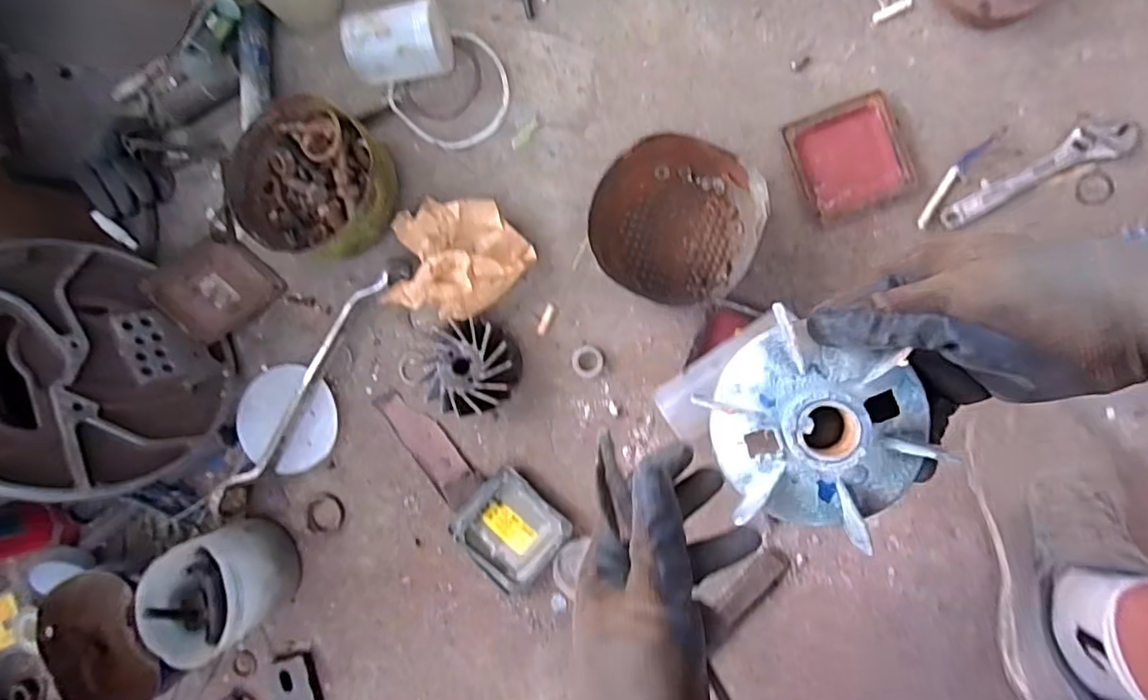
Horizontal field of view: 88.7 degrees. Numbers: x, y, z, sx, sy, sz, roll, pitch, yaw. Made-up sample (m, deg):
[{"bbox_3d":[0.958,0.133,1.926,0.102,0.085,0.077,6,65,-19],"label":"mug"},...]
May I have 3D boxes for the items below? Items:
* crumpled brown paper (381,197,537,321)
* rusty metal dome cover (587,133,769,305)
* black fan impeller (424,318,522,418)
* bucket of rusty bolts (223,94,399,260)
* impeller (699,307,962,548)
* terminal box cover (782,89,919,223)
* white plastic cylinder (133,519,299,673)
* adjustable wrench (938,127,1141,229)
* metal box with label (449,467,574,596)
[{"bbox_3d":[-0.130,-0.106,0.677,0.158,0.065,0.133,-2,88,9],"label":"crumpled brown paper"},{"bbox_3d":[0.109,-0.130,0.633,0.160,0.079,0.159,18,92,9],"label":"rusty metal dome cover"},{"bbox_3d":[-0.120,0.019,0.678,0.108,0.060,0.109,-17,86,8],"label":"black fan impeller"},{"bbox_3d":[-0.310,-0.200,0.713,0.194,0.080,0.177,0,89,10],"label":"bucket of rusty bolts"},{"bbox_3d":[0.122,0.043,0.301,0.106,0.031,0.102,44,93,7],"label":"impeller"},{"bbox_3d":[0.300,-0.209,0.637,0.112,0.010,0.114,-20,85,6],"label":"terminal box cover"},{"bbox_3d":[-0.404,0.273,0.683,0.137,0.108,0.121,-37,83,7],"label":"white plastic cylinder"},{"bbox_3d":[0.477,-0.181,0.605,0.191,0.014,0.040,-27,84,5],"label":"adjustable wrench"},{"bbox_3d":[-0.078,0.214,0.695,0.117,0.019,0.115,41,96,8],"label":"metal box with label"}]

